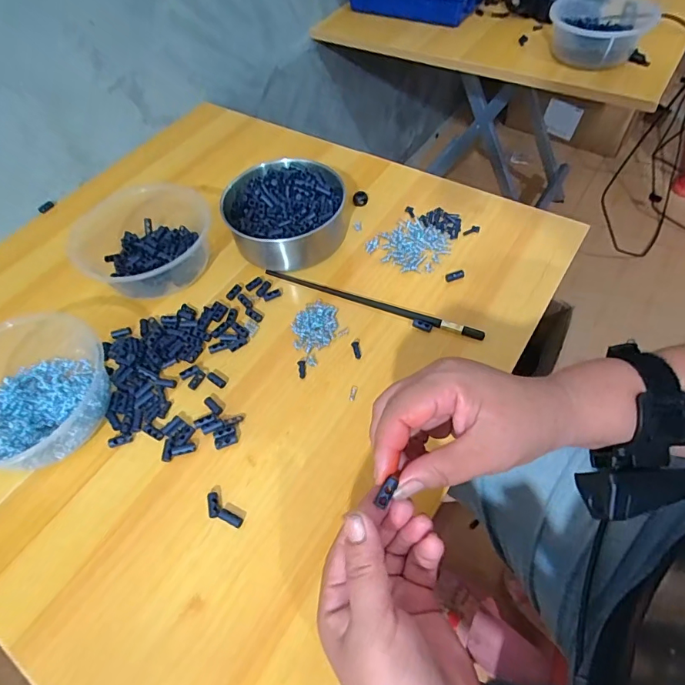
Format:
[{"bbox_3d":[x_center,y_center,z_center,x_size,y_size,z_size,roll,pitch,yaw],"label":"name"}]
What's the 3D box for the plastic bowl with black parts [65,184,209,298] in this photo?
[{"bbox_3d":[-0.211,-0.111,0.473,0.135,0.052,0.117,-6,57,0],"label":"plastic bowl with black parts"}]

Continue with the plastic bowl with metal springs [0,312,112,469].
[{"bbox_3d":[-0.275,0.044,0.374,0.137,0.061,0.128,-2,55,3],"label":"plastic bowl with metal springs"}]

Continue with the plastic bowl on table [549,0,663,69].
[{"bbox_3d":[0.364,-0.448,0.643,0.146,0.051,0.131,-40,61,-21],"label":"plastic bowl on table"}]

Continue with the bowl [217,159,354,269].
[{"bbox_3d":[-0.066,-0.143,0.486,0.126,0.047,0.121,-2,55,3],"label":"bowl"}]

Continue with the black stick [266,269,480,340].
[{"bbox_3d":[0.026,-0.042,0.440,0.225,0.013,0.013,19,58,17],"label":"black stick"}]

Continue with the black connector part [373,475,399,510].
[{"bbox_3d":[0.025,0.086,0.257,0.007,0.004,0.019,26,82,18],"label":"black connector part"}]

